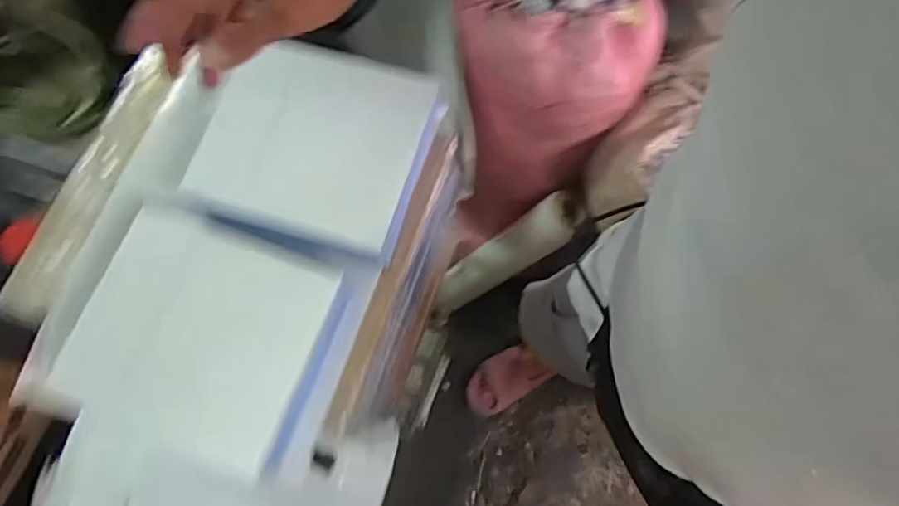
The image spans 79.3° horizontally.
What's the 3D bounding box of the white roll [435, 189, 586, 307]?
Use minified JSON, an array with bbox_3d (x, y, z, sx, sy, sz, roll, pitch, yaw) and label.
[{"bbox_3d":[0.101,0.015,1.156,0.078,0.459,0.096,-12,73,-37],"label":"white roll"}]

